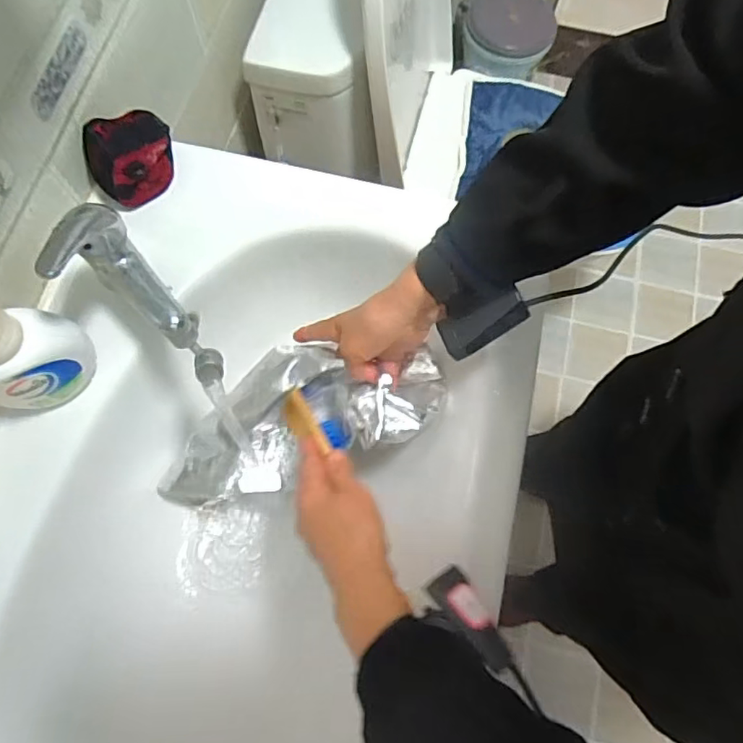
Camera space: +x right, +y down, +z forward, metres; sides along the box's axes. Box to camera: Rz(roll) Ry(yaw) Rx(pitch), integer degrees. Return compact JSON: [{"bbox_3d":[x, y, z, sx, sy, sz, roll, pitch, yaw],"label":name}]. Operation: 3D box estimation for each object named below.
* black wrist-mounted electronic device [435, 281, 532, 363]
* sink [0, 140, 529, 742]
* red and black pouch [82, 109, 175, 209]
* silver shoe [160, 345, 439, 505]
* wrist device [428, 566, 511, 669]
[{"bbox_3d":[0.090,-0.037,0.450,0.069,0.022,0.030,-28,74,12],"label":"black wrist-mounted electronic device"},{"bbox_3d":[-0.126,0.138,0.562,0.443,0.176,0.687,14,73,4],"label":"sink"},{"bbox_3d":[-0.237,-0.214,0.555,0.087,0.060,0.067,-34,76,-11],"label":"red and black pouch"},{"bbox_3d":[-0.085,0.049,0.578,0.309,0.078,0.132,-23,73,18],"label":"silver shoe"},{"bbox_3d":[0.068,0.165,0.377,0.025,0.016,0.069,-35,55,-11],"label":"wrist device"}]

